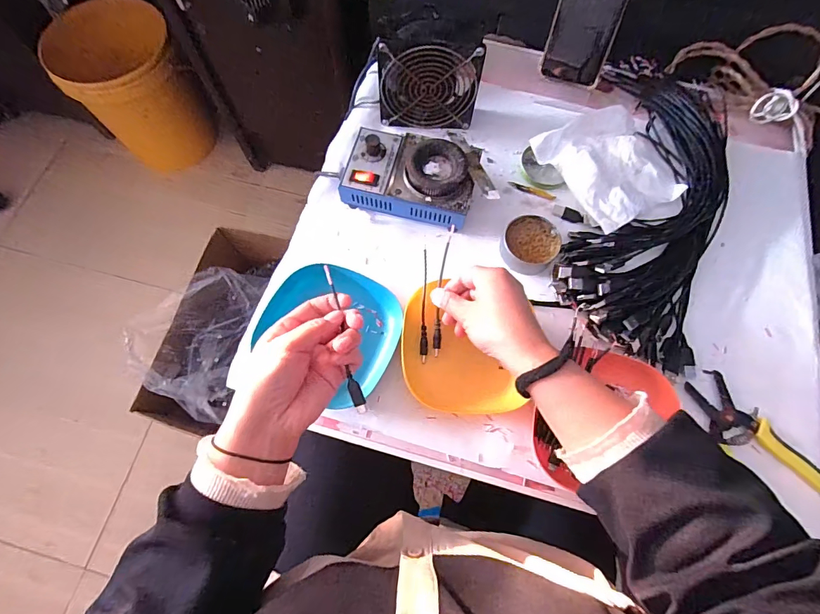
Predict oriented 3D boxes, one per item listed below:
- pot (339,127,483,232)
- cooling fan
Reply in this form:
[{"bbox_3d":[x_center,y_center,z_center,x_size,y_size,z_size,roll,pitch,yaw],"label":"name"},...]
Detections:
[{"bbox_3d":[0.002,-0.156,0.476,0.153,0.058,0.100,14,72,4],"label":"pot"},{"bbox_3d":[0.023,-0.270,0.489,0.119,0.105,0.031,4,72,1],"label":"cooling fan"}]

